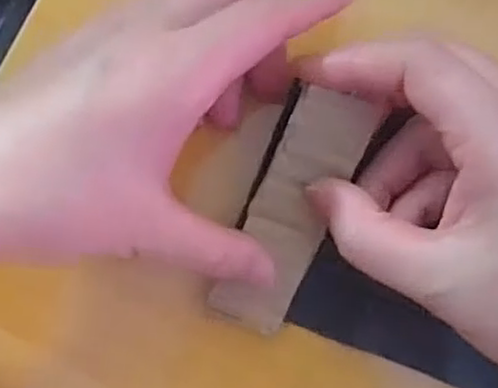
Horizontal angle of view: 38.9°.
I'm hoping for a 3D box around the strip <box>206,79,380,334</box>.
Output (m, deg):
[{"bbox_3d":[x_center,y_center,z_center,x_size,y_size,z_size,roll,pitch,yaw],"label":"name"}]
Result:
[{"bbox_3d":[0.015,0.006,0.239,0.028,0.006,0.083,22,98,-3],"label":"strip"}]

